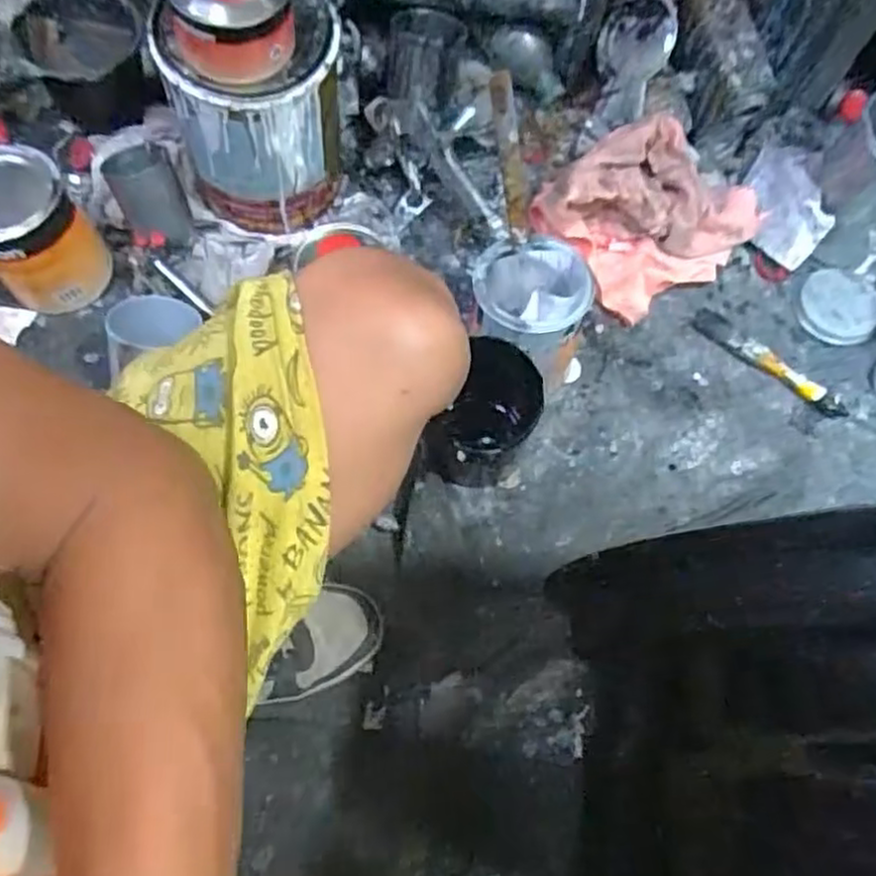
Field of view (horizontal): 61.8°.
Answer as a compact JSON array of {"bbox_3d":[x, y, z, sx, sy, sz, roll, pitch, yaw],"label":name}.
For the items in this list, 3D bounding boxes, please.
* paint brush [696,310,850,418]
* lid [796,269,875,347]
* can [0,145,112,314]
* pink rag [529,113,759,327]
[{"bbox_3d":[0.347,-0.079,0.766,0.177,0.014,0.029,41,76,14],"label":"paint brush"},{"bbox_3d":[0.431,-0.140,0.792,0.085,0.016,0.080,0,71,1],"label":"lid"},{"bbox_3d":[-0.398,-0.208,0.732,0.086,0.153,0.100,-25,72,-7],"label":"can"},{"bbox_3d":[0.212,-0.237,0.780,0.193,0.107,0.174,-33,73,-10],"label":"pink rag"}]

